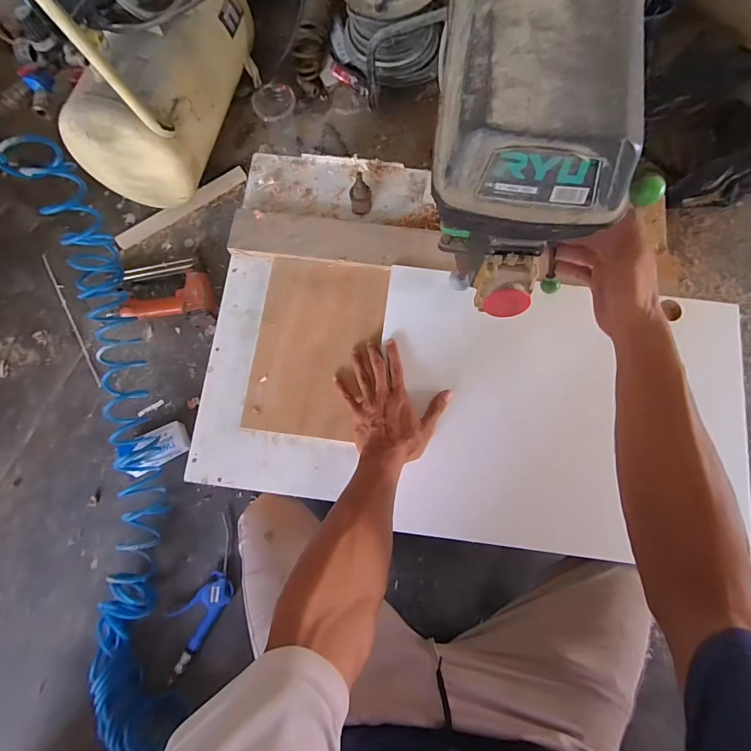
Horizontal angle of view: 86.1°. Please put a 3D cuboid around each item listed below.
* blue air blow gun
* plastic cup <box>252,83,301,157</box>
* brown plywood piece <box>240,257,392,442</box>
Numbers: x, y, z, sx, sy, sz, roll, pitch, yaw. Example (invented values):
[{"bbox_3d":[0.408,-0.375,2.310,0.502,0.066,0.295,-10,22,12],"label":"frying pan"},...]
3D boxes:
[{"bbox_3d":[-0.330,0.419,0.763,0.101,0.040,0.278,29,80,6],"label":"blue air blow gun"},{"bbox_3d":[-0.220,-0.589,0.927,0.086,0.114,0.084,0,78,0],"label":"plastic cup"},{"bbox_3d":[-0.090,-0.046,0.615,0.190,0.014,0.272,7,78,7],"label":"brown plywood piece"}]

